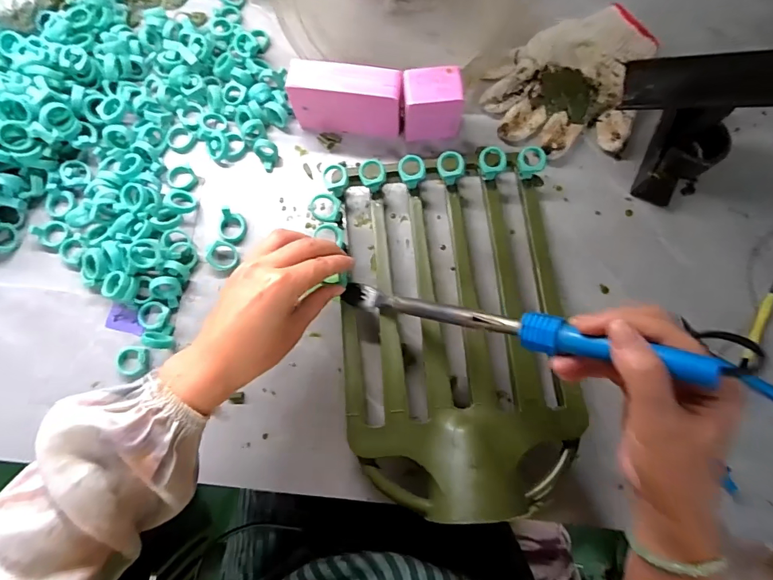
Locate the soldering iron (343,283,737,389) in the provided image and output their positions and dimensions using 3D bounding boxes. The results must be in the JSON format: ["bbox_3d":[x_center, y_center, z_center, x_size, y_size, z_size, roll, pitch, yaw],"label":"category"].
[{"bbox_3d":[0.070,0.024,0.328,0.290,0.018,0.023,10,79,43],"label":"soldering iron"}]

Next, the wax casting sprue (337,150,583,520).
[{"bbox_3d":[0.061,0.024,0.395,0.205,0.063,0.328,-3,78,0],"label":"wax casting sprue"}]

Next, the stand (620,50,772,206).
[{"bbox_3d":[0.279,-0.153,0.398,0.104,0.115,0.111,0,78,1],"label":"stand"}]

